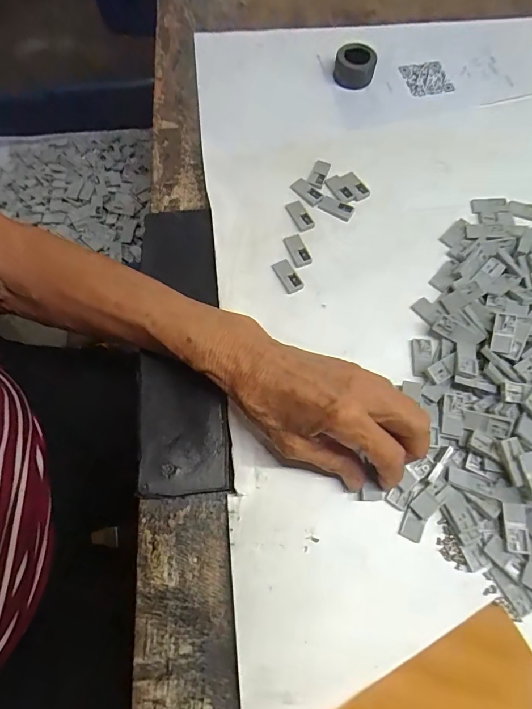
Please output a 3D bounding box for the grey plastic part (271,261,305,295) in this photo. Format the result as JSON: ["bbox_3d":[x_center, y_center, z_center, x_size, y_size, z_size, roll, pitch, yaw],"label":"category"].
[{"bbox_3d":[0.017,-0.061,0.322,0.013,0.006,0.029,-28,72,-11],"label":"grey plastic part"}]

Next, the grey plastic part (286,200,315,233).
[{"bbox_3d":[0.029,-0.116,0.346,0.016,0.004,0.031,-25,71,-10],"label":"grey plastic part"}]

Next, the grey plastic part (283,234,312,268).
[{"bbox_3d":[0.025,-0.083,0.331,0.014,0.006,0.030,-18,70,-7],"label":"grey plastic part"}]

